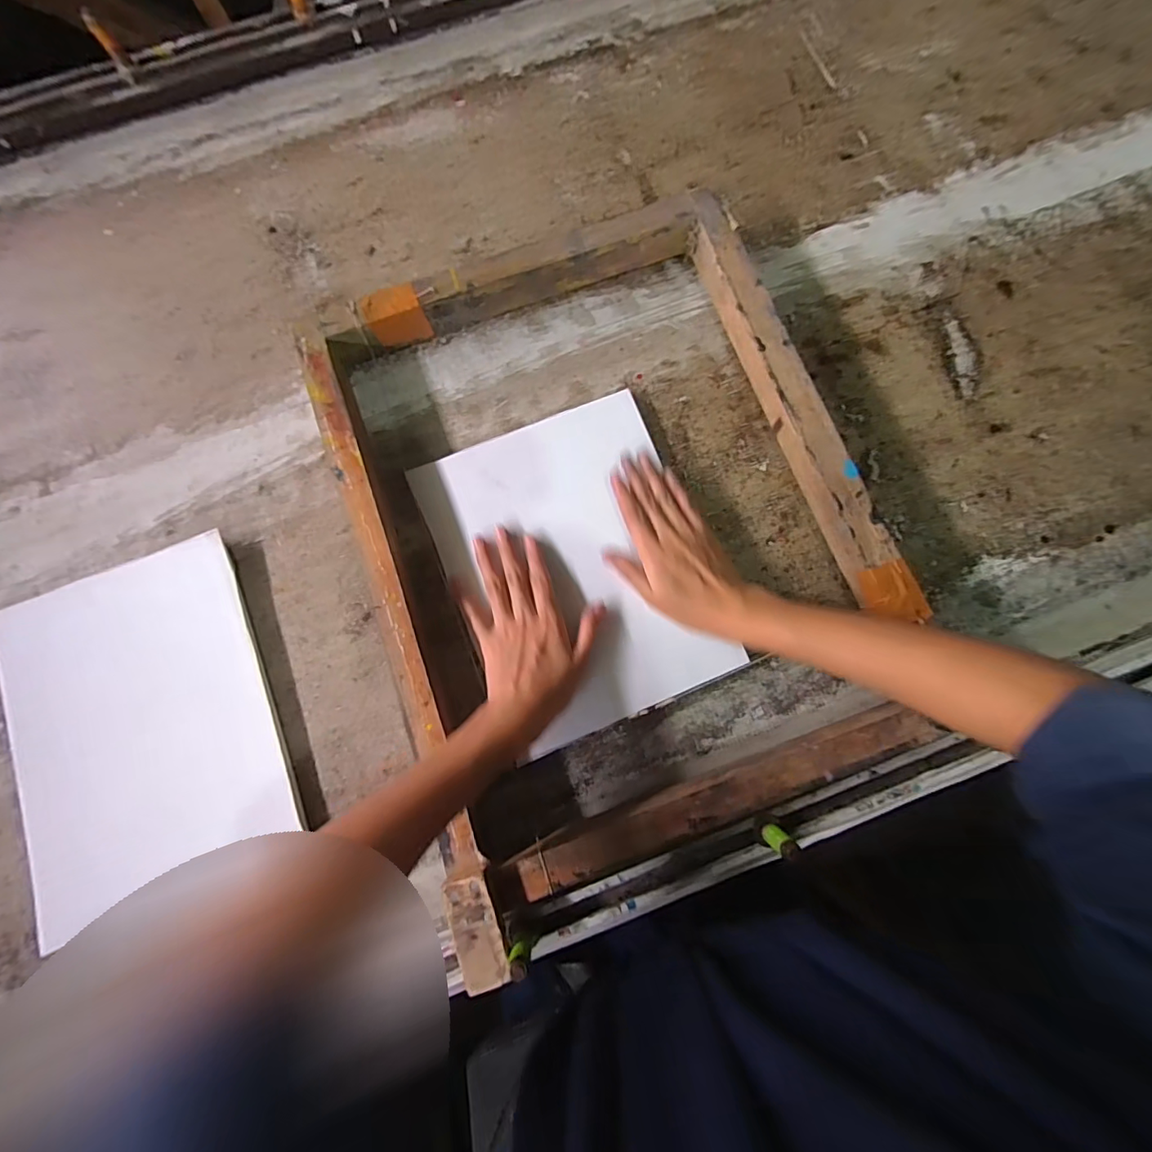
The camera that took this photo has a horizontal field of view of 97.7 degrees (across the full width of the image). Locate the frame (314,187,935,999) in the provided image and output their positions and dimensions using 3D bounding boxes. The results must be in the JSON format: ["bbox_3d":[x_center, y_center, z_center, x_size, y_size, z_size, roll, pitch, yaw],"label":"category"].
[{"bbox_3d":[0.030,-0.045,0.417,0.397,0.066,0.521,-19,80,-3],"label":"frame"}]

